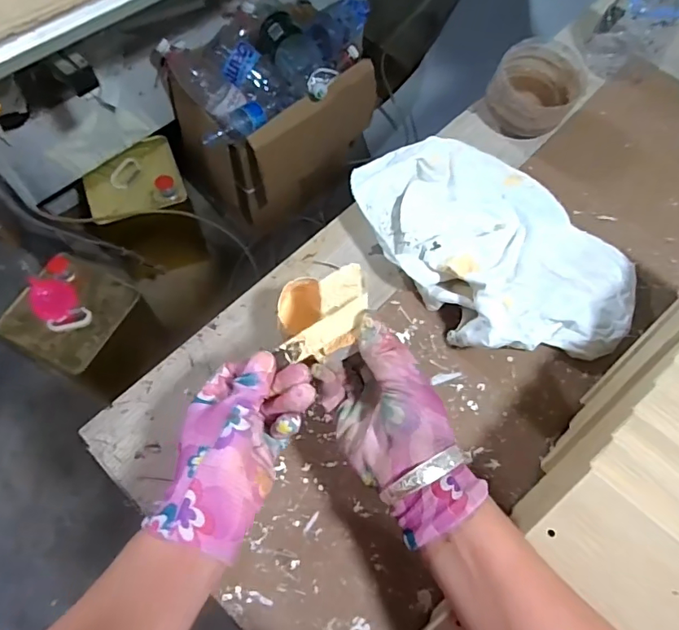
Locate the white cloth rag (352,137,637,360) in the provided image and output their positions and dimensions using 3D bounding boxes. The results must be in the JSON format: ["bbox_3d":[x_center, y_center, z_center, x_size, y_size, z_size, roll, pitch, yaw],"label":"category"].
[{"bbox_3d":[0.155,-0.077,0.505,0.205,0.064,0.304,-37,72,-17],"label":"white cloth rag"}]

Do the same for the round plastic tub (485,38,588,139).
[{"bbox_3d":[0.240,-0.275,0.605,0.098,0.062,0.102,34,69,13],"label":"round plastic tub"}]

